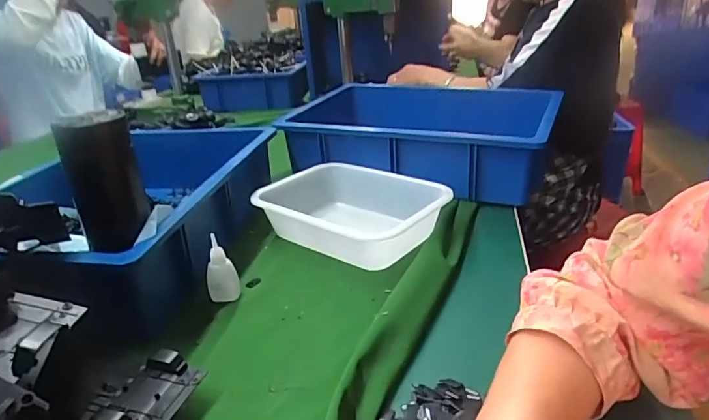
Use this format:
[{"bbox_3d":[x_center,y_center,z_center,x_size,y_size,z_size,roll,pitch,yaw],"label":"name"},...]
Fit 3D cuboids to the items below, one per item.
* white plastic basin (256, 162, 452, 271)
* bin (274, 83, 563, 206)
[{"bbox_3d":[-0.001,0.005,0.693,0.239,0.067,0.180,15,30,37],"label":"white plastic basin"},{"bbox_3d":[0.126,-0.143,0.918,0.452,0.129,0.379,4,25,17],"label":"bin"}]

